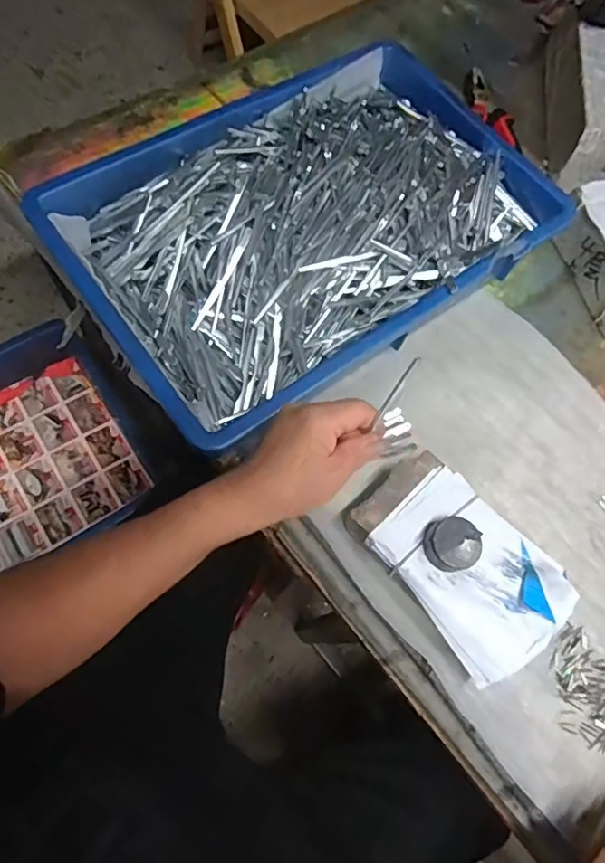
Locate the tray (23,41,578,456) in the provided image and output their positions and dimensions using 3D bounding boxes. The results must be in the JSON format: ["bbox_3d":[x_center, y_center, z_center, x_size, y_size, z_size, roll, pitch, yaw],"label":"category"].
[{"bbox_3d":[0.010,-0.196,0.507,0.427,0.068,0.288,-35,76,-17],"label":"tray"}]

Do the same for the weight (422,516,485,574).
[{"bbox_3d":[0.114,0.085,0.410,0.039,0.021,0.037,2,69,-6],"label":"weight"}]

